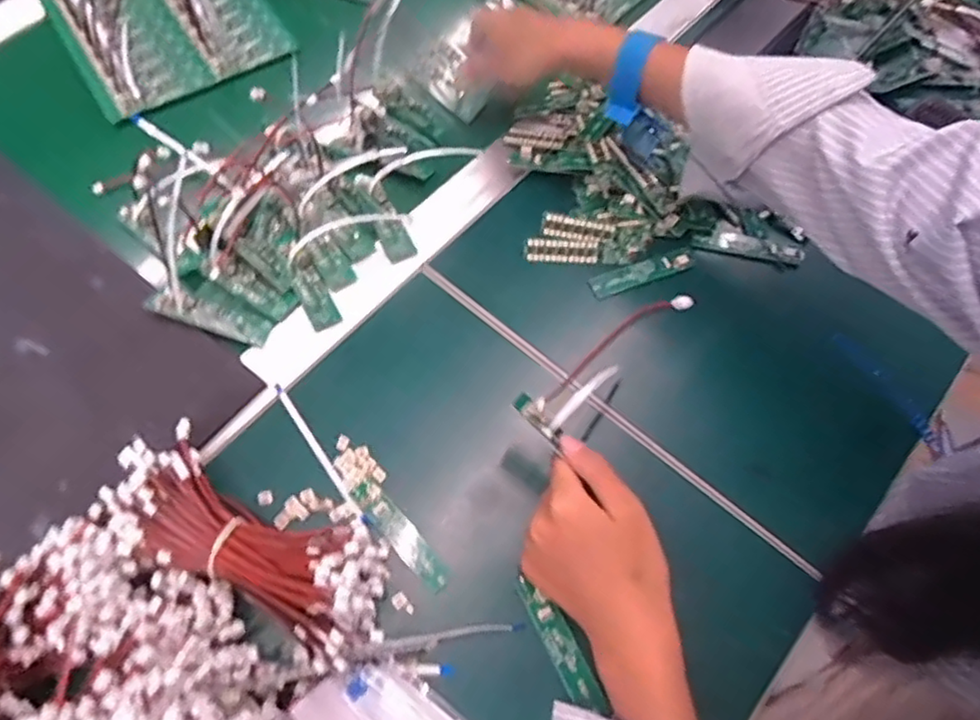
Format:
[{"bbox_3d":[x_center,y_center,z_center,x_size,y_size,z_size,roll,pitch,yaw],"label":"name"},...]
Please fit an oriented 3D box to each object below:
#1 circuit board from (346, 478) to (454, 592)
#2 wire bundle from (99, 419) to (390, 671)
[{"bbox_3d":[-0.056,0.108,0.408,0.084,0.007,0.019,43,70,13],"label":"circuit board"},{"bbox_3d":[-0.140,0.105,0.382,0.174,0.051,0.076,28,67,12],"label":"wire bundle"}]

